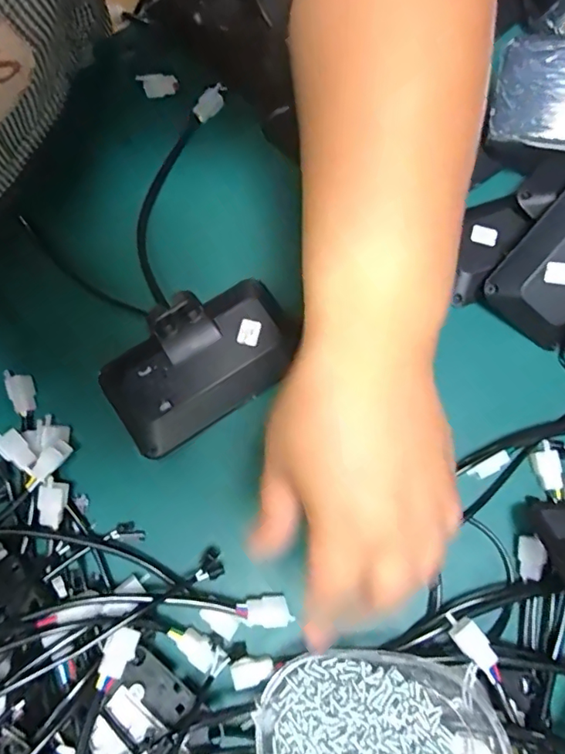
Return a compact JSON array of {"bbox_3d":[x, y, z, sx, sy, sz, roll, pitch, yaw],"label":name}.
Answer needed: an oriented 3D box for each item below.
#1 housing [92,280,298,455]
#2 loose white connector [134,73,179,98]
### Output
[{"bbox_3d":[-0.065,-0.013,0.398,0.157,0.041,0.092,-33,77,-8],"label":"housing"},{"bbox_3d":[-0.122,-0.286,0.492,0.039,0.020,0.007,-10,34,-4],"label":"loose white connector"}]

